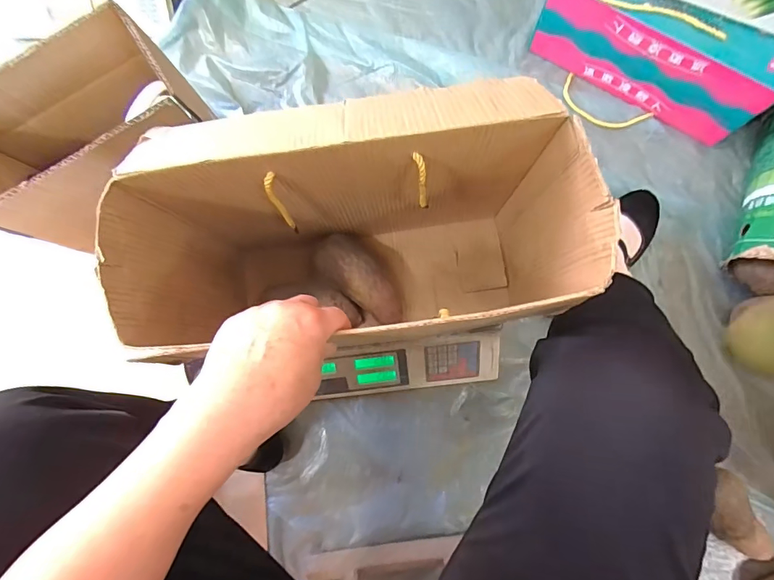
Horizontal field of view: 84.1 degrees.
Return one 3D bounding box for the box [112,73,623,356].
[{"bbox_3d":[-0.022,-0.051,0.449,0.369,0.270,0.196,-9,81,3],"label":"box"}]

